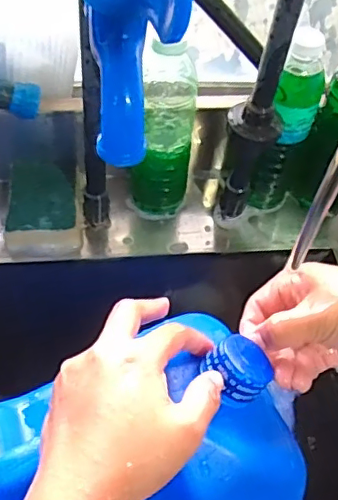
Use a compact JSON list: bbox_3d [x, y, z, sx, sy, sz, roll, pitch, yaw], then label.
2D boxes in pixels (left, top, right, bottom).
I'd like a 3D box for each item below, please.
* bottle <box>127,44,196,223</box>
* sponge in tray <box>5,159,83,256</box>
[{"bbox_3d":[-0.008,-0.120,0.568,0.061,0.189,0.061,2,52,-3],"label":"bottle"},{"bbox_3d":[-0.137,-0.048,0.605,0.074,0.035,0.104,-6,53,-9],"label":"sponge in tray"}]

